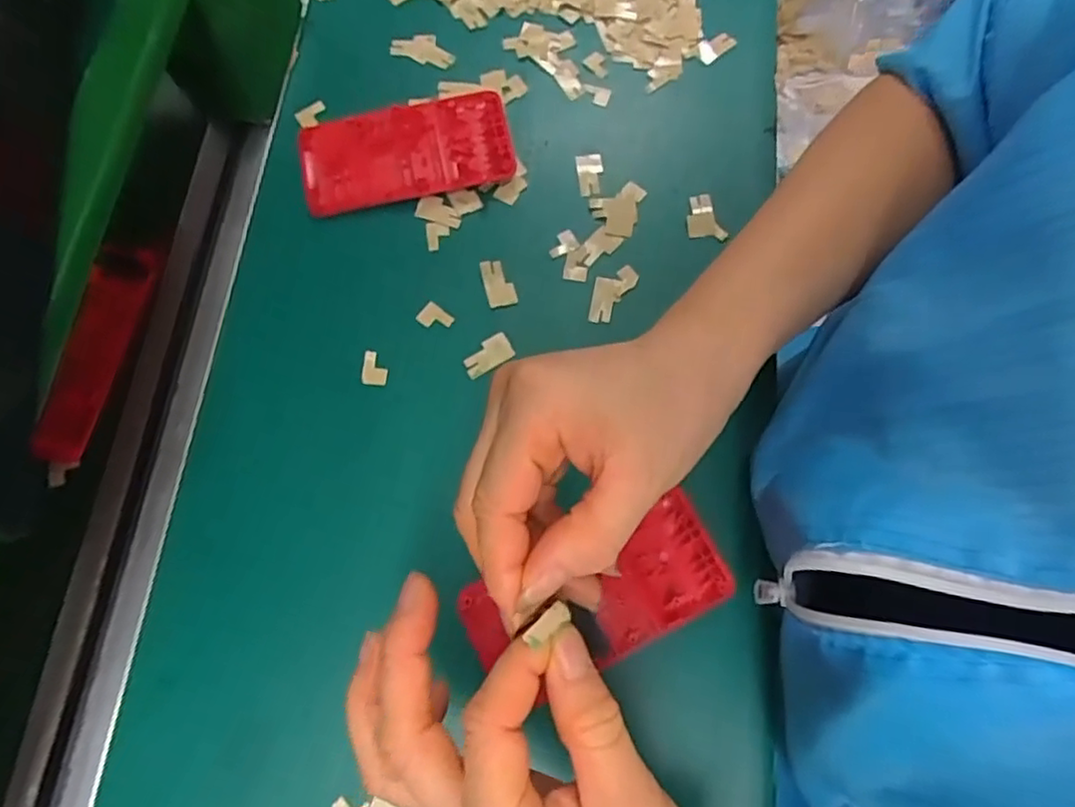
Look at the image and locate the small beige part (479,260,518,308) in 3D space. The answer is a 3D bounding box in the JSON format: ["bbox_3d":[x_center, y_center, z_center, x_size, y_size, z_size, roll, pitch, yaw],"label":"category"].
[{"bbox_3d":[-0.022,-0.068,0.360,0.016,0.005,0.027,-13,74,-5],"label":"small beige part"}]

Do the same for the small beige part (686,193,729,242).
[{"bbox_3d":[0.099,-0.110,0.382,0.021,0.007,0.030,-2,73,-2],"label":"small beige part"}]

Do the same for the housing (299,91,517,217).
[{"bbox_3d":[-0.079,-0.151,0.382,0.122,0.015,0.062,-13,74,-5],"label":"housing"}]

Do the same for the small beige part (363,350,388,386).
[{"bbox_3d":[-0.088,-0.019,0.347,0.013,0.004,0.018,4,73,0],"label":"small beige part"}]

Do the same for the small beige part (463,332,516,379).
[{"bbox_3d":[-0.027,-0.027,0.349,0.028,0.004,0.016,-34,77,-11],"label":"small beige part"}]

